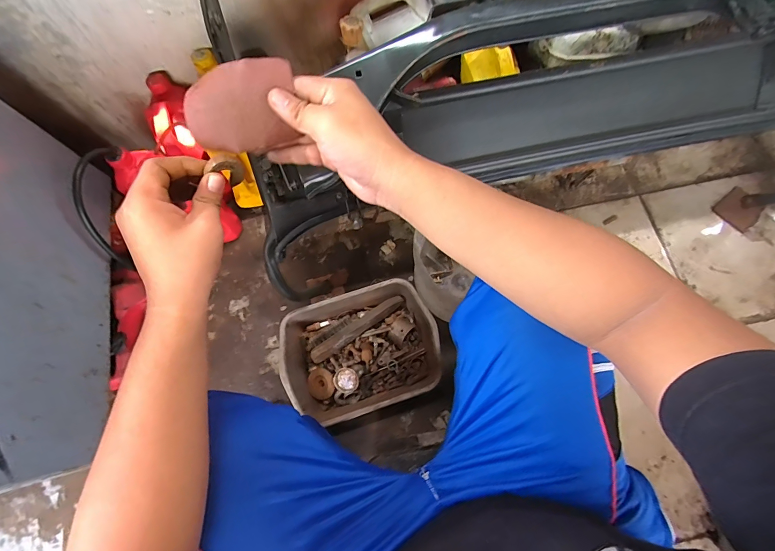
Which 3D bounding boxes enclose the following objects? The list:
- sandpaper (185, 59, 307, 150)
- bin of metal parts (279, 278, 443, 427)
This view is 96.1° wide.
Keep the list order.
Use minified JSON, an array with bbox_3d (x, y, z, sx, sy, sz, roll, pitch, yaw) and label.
[{"bbox_3d":[-0.129,-0.147,0.310,0.095,0.072,0.010,-5,35,0],"label":"sandpaper"},{"bbox_3d":[-0.062,0.177,0.821,0.348,0.106,0.265,-19,74,-4],"label":"bin of metal parts"}]

